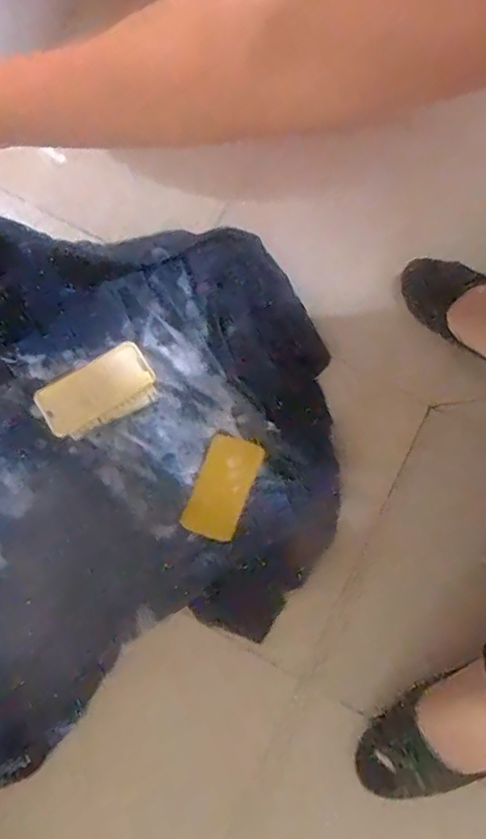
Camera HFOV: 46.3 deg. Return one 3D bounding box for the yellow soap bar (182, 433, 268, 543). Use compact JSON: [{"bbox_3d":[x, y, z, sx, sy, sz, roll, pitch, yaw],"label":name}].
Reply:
[{"bbox_3d":[-0.019,0.065,0.551,0.052,0.023,0.098,20,77,4],"label":"yellow soap bar"}]

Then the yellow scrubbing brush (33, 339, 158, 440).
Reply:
[{"bbox_3d":[-0.139,-0.023,0.561,0.107,0.045,0.059,-31,79,-8],"label":"yellow scrubbing brush"}]

